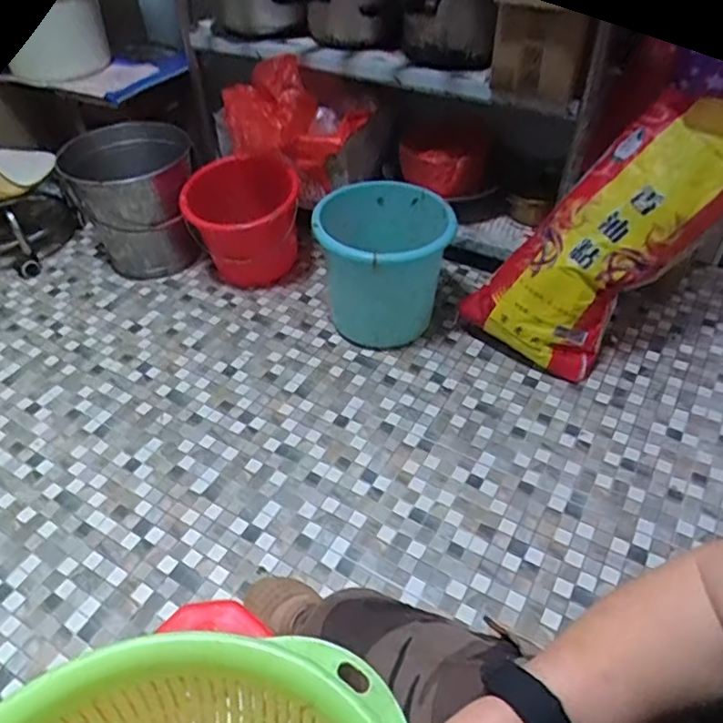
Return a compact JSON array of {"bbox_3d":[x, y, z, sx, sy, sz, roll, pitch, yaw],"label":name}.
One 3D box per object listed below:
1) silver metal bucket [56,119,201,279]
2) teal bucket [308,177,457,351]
[{"bbox_3d":[-0.576,-0.417,1.607,0.302,0.321,0.371,-19,48,-16],"label":"silver metal bucket"},{"bbox_3d":[0.053,-0.205,1.391,0.279,0.308,0.229,-9,45,-8],"label":"teal bucket"}]

